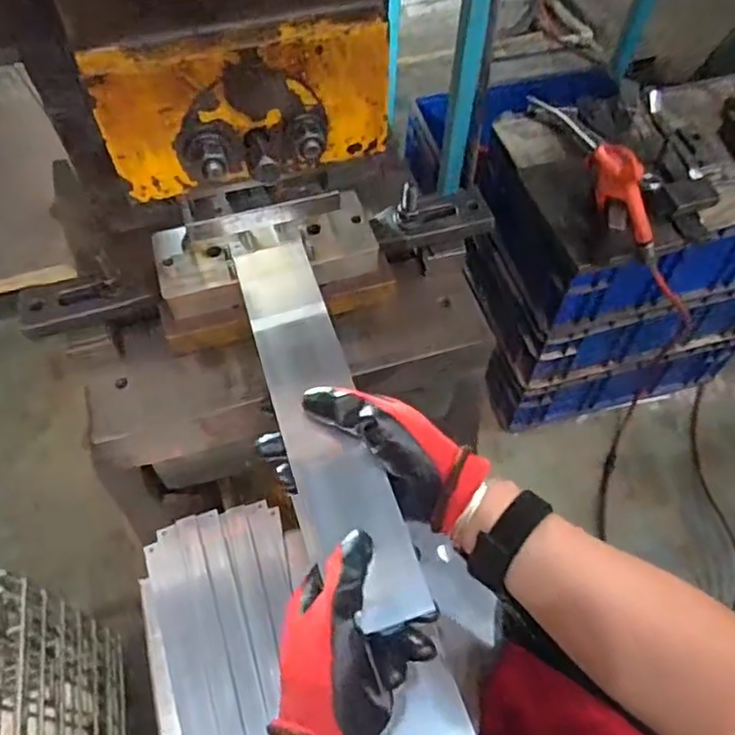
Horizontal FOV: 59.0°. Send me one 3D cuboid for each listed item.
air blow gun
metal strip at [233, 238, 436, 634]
[{"bbox_3d":[0.299,-0.238,0.792,0.258,0.072,0.034,49,61,-18],"label":"air blow gun"},{"bbox_3d":[-0.037,0.030,0.478,0.064,0.007,0.315,-16,60,-7],"label":"metal strip"}]

